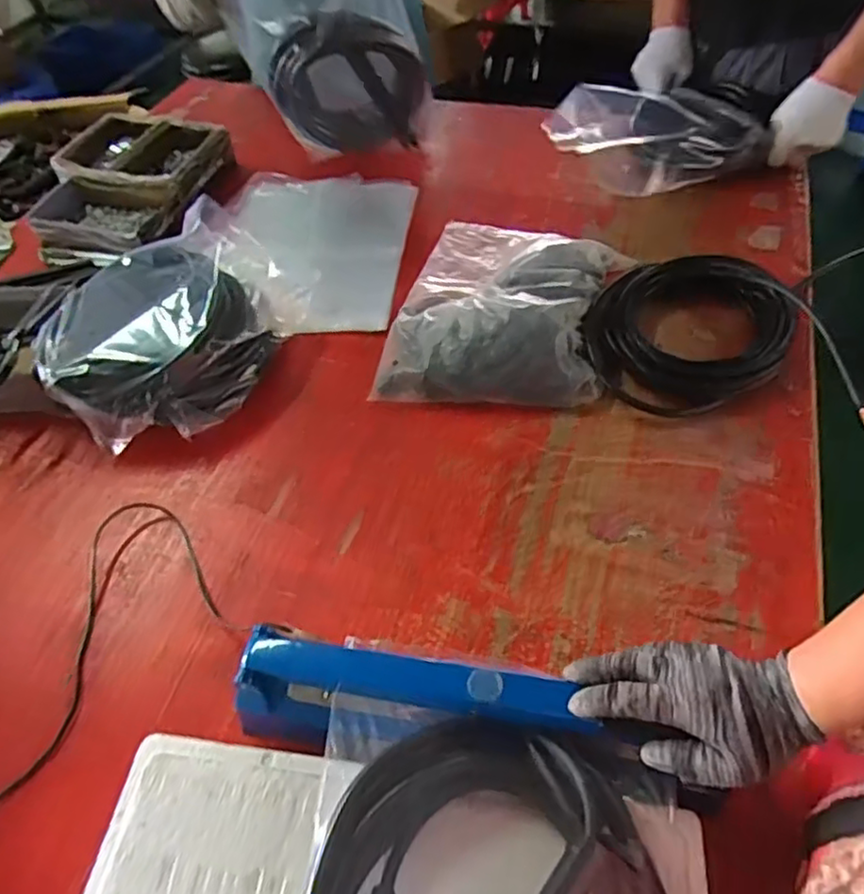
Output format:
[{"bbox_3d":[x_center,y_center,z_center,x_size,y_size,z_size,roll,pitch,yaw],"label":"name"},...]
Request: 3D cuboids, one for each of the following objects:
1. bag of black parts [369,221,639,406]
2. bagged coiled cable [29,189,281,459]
[{"bbox_3d":[0.101,-0.210,0.873,0.272,0.064,0.369,10,54,12],"label":"bag of black parts"},{"bbox_3d":[-0.347,-0.152,0.831,0.279,0.095,0.290,-25,55,-14],"label":"bagged coiled cable"}]

